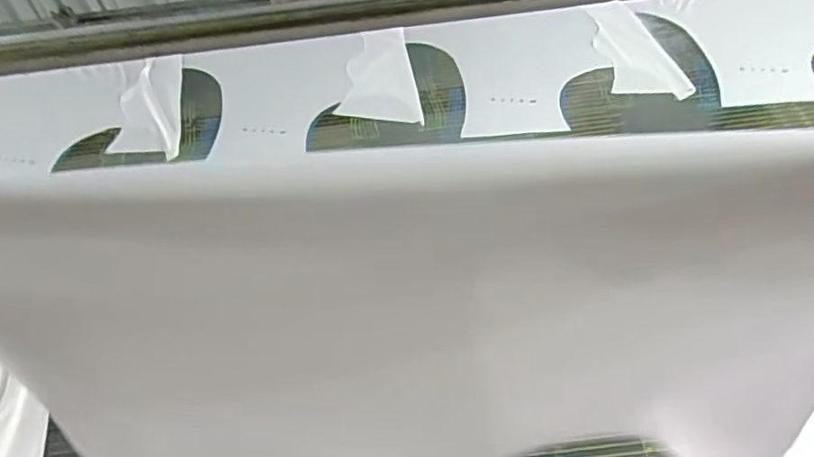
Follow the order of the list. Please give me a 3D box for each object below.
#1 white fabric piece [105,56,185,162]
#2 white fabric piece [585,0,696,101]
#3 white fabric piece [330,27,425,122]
[{"bbox_3d":[-0.445,-0.209,1.023,0.113,0.029,0.284,-11,56,-4],"label":"white fabric piece"},{"bbox_3d":[0.371,-0.306,0.986,0.106,0.011,0.265,-9,56,-3],"label":"white fabric piece"},{"bbox_3d":[-0.054,-0.259,1.004,0.126,0.011,0.250,-8,55,-2],"label":"white fabric piece"}]

